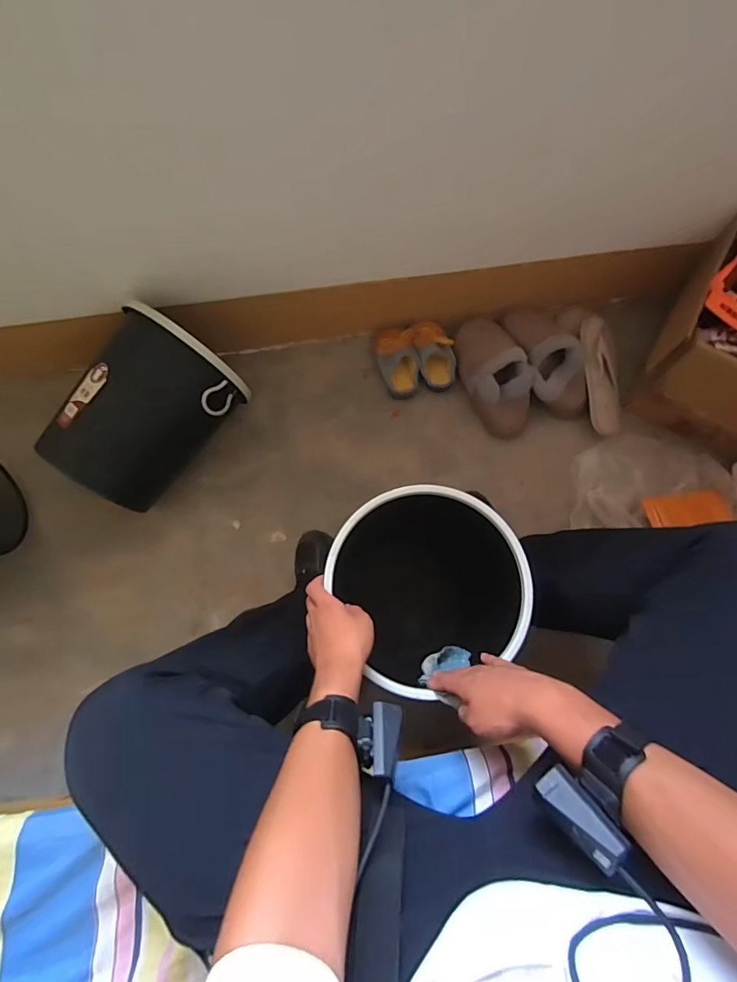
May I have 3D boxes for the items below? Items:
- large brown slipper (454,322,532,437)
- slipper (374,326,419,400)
[{"bbox_3d":[0.265,-0.243,0.935,0.109,0.081,0.251,-19,75,-5],"label":"large brown slipper"},{"bbox_3d":[0.064,-0.268,0.963,0.083,0.052,0.140,-13,74,-4],"label":"slipper"}]

